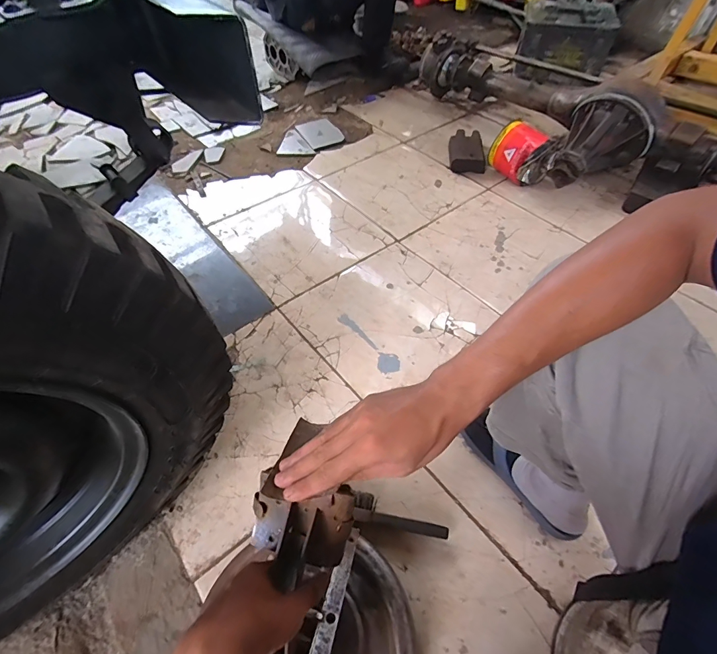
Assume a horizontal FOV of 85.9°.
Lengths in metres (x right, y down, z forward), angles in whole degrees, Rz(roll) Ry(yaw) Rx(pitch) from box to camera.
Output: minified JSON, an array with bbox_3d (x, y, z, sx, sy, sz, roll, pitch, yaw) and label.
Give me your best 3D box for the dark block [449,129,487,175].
[{"bbox_3d":[0.391,-0.632,1.396,0.120,0.055,0.209,4,52,3],"label":"dark block"}]

